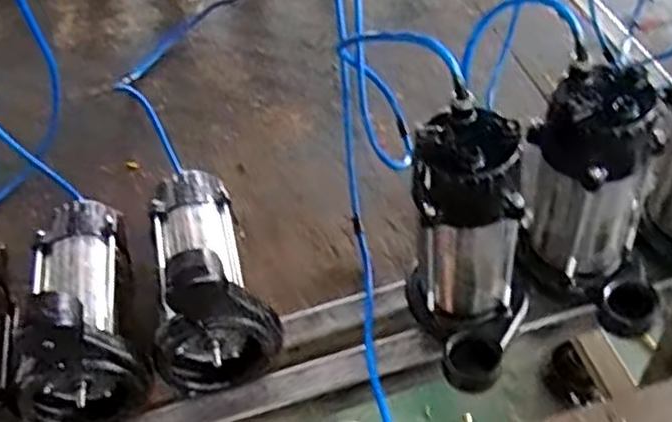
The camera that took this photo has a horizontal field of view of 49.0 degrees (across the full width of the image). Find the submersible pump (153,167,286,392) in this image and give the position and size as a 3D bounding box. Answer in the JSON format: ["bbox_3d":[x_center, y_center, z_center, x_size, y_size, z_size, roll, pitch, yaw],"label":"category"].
[{"bbox_3d":[-0.148,0.050,0.747,0.119,0.169,0.230,-21,50,-9],"label":"submersible pump"}]

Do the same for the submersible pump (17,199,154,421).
[{"bbox_3d":[-0.264,0.082,0.734,0.115,0.165,0.226,-17,50,-6],"label":"submersible pump"}]

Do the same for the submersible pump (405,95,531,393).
[{"bbox_3d":[0.122,0.037,0.674,0.115,0.240,0.161,6,51,13],"label":"submersible pump"}]

